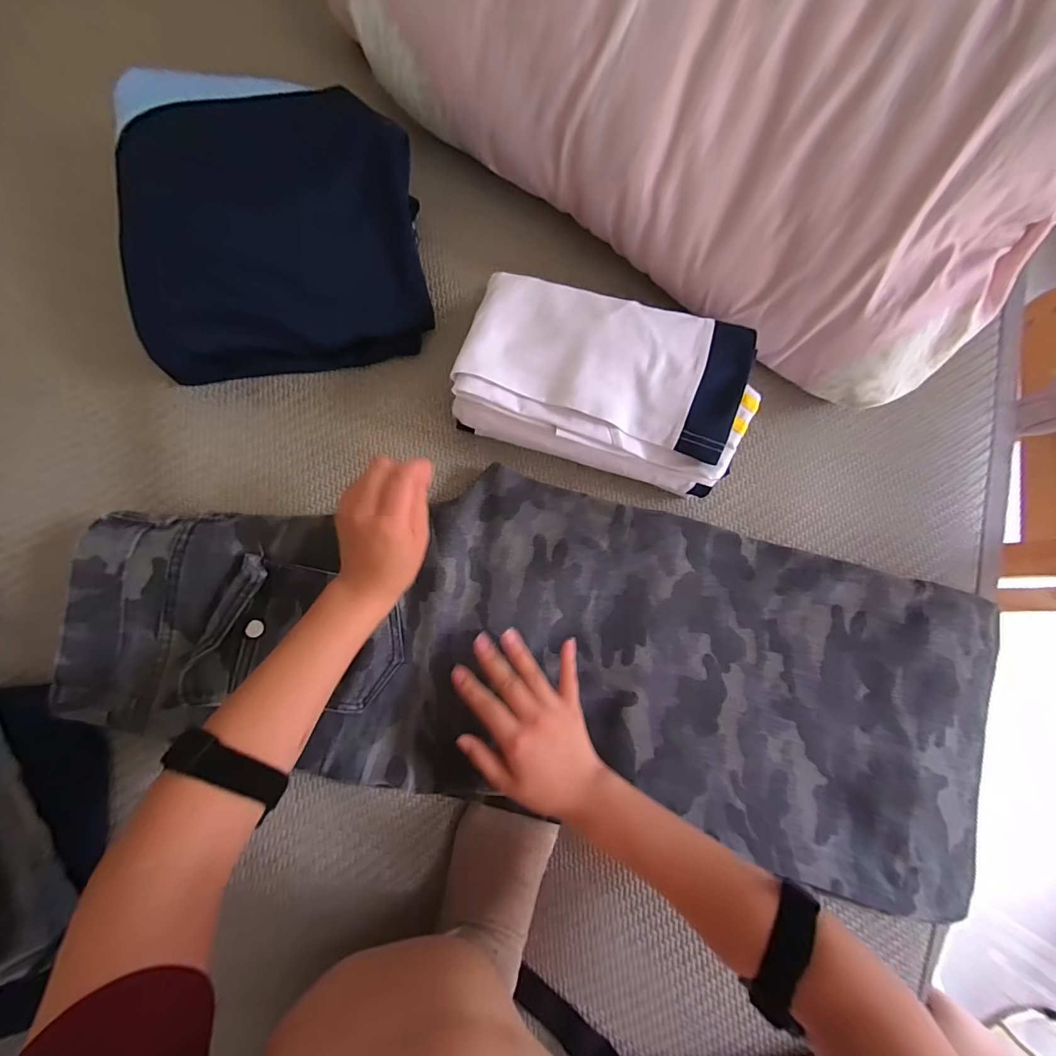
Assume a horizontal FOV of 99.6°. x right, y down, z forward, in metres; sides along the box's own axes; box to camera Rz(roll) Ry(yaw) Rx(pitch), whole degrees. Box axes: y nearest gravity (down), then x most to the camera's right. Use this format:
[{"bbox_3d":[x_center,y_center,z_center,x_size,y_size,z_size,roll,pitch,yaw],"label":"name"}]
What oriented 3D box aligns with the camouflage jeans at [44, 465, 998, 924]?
[{"bbox_3d":[0.033,0.122,0.420,0.812,0.050,0.300,10,82,-4],"label":"camouflage jeans"}]

